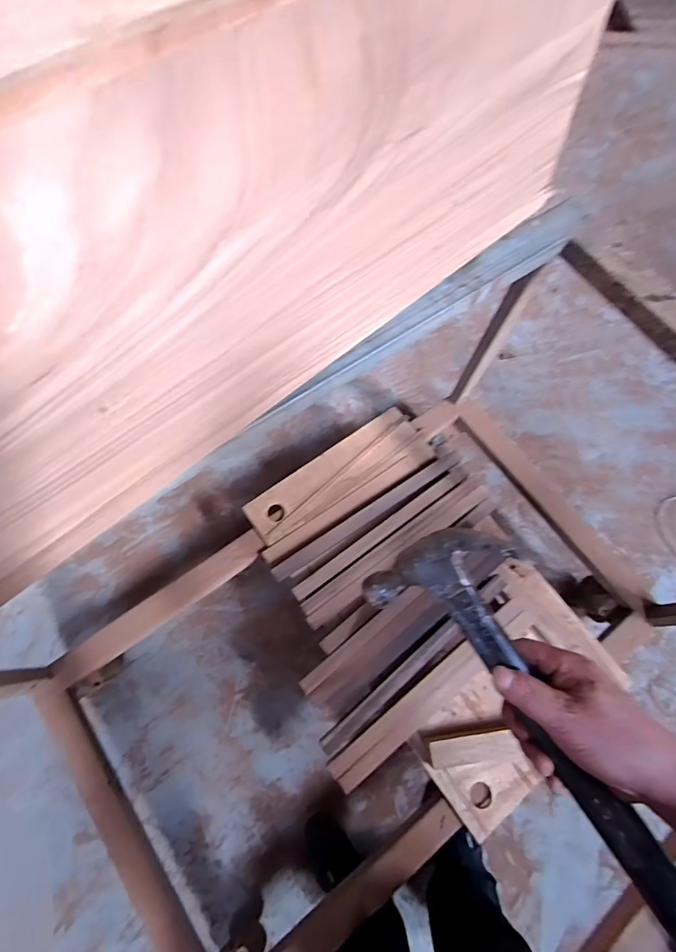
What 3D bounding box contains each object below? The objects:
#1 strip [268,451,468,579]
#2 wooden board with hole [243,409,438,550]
[{"bbox_3d":[0.082,0.079,1.008,0.516,0.025,0.037,-33,75,-14],"label":"strip"},{"bbox_3d":[0.006,-0.007,1.059,0.465,0.034,0.139,-30,74,-13],"label":"wooden board with hole"}]

